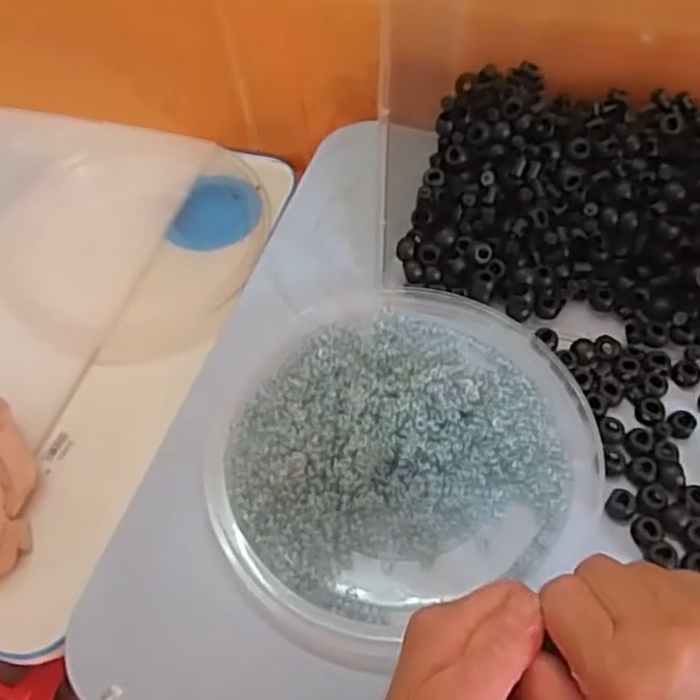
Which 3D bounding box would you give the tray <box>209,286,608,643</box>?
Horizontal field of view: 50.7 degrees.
[{"bbox_3d":[0.030,0.044,0.452,0.222,0.026,0.215,-2,56,4],"label":"tray"}]

